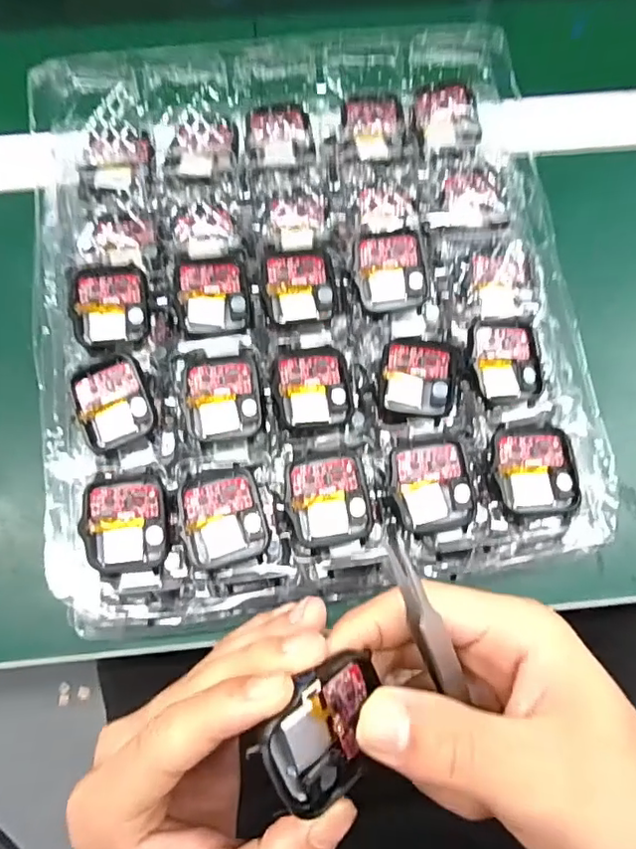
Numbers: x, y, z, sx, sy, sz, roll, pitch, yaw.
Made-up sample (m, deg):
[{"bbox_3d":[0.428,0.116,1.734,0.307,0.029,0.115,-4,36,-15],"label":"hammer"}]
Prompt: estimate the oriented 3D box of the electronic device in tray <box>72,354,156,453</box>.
[{"bbox_3d":[-0.099,-0.011,0.276,0.035,0.013,0.040,-21,77,-7],"label":"electronic device in tray"}]

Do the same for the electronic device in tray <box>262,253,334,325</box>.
[{"bbox_3d":[-0.010,-0.072,0.297,0.035,0.005,0.039,-6,75,-3],"label":"electronic device in tray"}]

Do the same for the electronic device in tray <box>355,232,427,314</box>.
[{"bbox_3d":[0.038,-0.080,0.297,0.035,0.011,0.038,-9,76,-4],"label":"electronic device in tray"}]

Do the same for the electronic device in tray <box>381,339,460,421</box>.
[{"bbox_3d":[0.053,-0.023,0.287,0.040,0.014,0.042,3,75,-1],"label":"electronic device in tray"}]

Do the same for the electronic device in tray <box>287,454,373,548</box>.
[{"bbox_3d":[0.005,0.036,0.270,0.037,0.013,0.040,-8,75,-3],"label":"electronic device in tray"}]

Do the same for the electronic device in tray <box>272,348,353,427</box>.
[{"bbox_3d":[-0.002,-0.018,0.287,0.036,0.013,0.041,-8,75,-3],"label":"electronic device in tray"}]

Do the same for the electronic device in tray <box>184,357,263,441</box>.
[{"bbox_3d":[-0.046,-0.013,0.281,0.035,0.010,0.039,-9,76,-4],"label":"electronic device in tray"}]

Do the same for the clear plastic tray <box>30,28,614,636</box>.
[{"bbox_3d":[-0.005,-0.064,0.297,0.267,0.035,0.296,-8,76,-1],"label":"clear plastic tray"}]

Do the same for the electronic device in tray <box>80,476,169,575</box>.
[{"bbox_3d":[-0.088,0.045,0.260,0.037,0.007,0.044,-3,75,-2],"label":"electronic device in tray"}]

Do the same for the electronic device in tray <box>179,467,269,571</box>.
[{"bbox_3d":[-0.044,0.043,0.264,0.036,0.008,0.042,-13,76,-5],"label":"electronic device in tray"}]

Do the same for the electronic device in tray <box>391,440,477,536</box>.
[{"bbox_3d":[0.054,0.031,0.273,0.037,0.017,0.042,-8,75,-4],"label":"electronic device in tray"}]

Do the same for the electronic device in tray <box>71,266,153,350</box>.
[{"bbox_3d":[-0.105,-0.060,0.293,0.037,0.012,0.044,-10,76,-4],"label":"electronic device in tray"}]

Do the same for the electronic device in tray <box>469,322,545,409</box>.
[{"bbox_3d":[0.095,-0.031,0.286,0.037,0.010,0.043,-7,75,-3],"label":"electronic device in tray"}]

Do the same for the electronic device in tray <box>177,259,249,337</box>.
[{"bbox_3d":[-0.054,-0.066,0.296,0.033,0.010,0.040,-8,75,-3],"label":"electronic device in tray"}]

